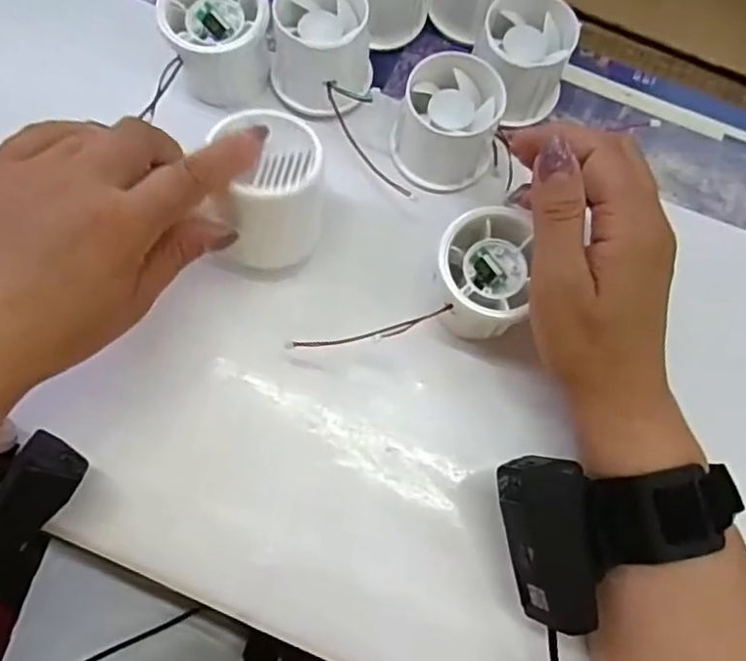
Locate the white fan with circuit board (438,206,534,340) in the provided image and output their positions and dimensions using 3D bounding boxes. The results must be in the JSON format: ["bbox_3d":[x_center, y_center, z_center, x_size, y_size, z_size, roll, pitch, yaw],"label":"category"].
[{"bbox_3d":[0.054,-0.027,0.323,0.045,0.040,0.056,-1,74,-3],"label":"white fan with circuit board"}]

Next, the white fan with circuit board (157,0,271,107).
[{"bbox_3d":[-0.084,-0.162,0.361,0.052,0.054,0.053,1,74,-2],"label":"white fan with circuit board"}]

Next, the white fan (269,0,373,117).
[{"bbox_3d":[-0.029,-0.157,0.361,0.054,0.047,0.061,-3,74,-3],"label":"white fan"}]

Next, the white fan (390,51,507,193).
[{"bbox_3d":[0.040,-0.113,0.349,0.055,0.046,0.056,12,74,1],"label":"white fan"}]

